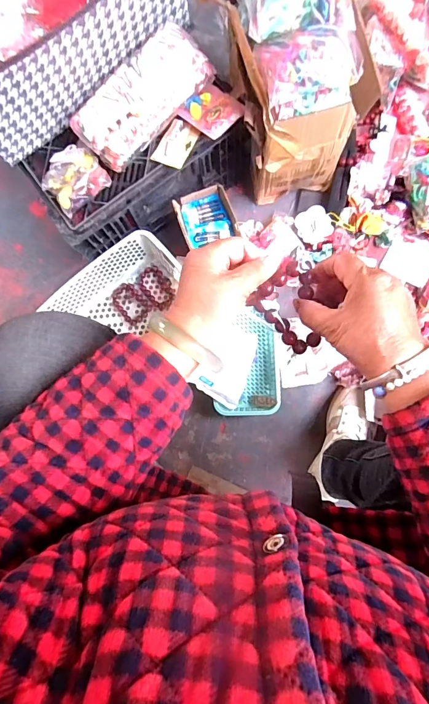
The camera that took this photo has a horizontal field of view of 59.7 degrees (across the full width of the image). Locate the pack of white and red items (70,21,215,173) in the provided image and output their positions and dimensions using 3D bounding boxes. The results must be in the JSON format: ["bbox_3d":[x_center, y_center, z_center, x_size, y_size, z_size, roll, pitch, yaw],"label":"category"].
[{"bbox_3d":[-0.112,-0.406,0.606,0.239,0.068,0.096,-43,83,-1],"label":"pack of white and red items"}]

